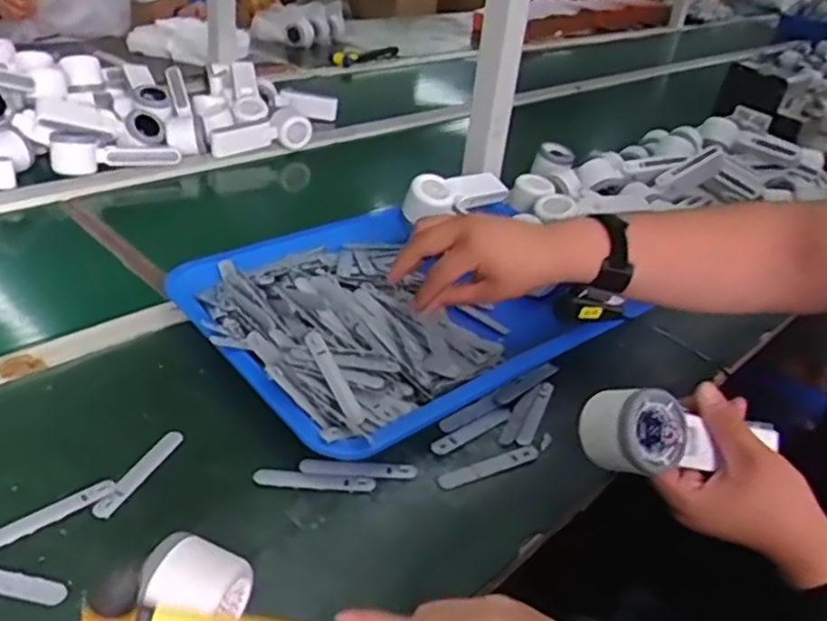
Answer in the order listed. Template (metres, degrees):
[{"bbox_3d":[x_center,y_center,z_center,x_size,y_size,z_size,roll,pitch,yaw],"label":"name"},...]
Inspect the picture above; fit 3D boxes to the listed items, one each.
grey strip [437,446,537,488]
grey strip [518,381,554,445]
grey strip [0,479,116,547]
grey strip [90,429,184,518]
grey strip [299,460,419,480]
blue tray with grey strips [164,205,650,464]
[{"bbox_3d":[0.066,0.133,0.602,0.095,0.006,0.018,-13,38,-28],"label":"grey strip"},{"bbox_3d":[0.117,0.094,0.662,0.014,0.007,0.097,17,34,15],"label":"grey strip"},{"bbox_3d":[-0.265,0.148,0.510,0.094,0.004,0.015,-25,55,-36],"label":"grey strip"},{"bbox_3d":[-0.215,0.127,0.556,0.017,0.006,0.095,15,34,12],"label":"grey strip"},{"bbox_3d":[-0.044,0.131,0.578,0.095,0.009,0.015,5,40,-10],"label":"grey strip"},{"bbox_3d":[-0.033,-0.008,0.752,0.372,0.052,0.344,-22,43,-37],"label":"blue tray with grey strips"}]

